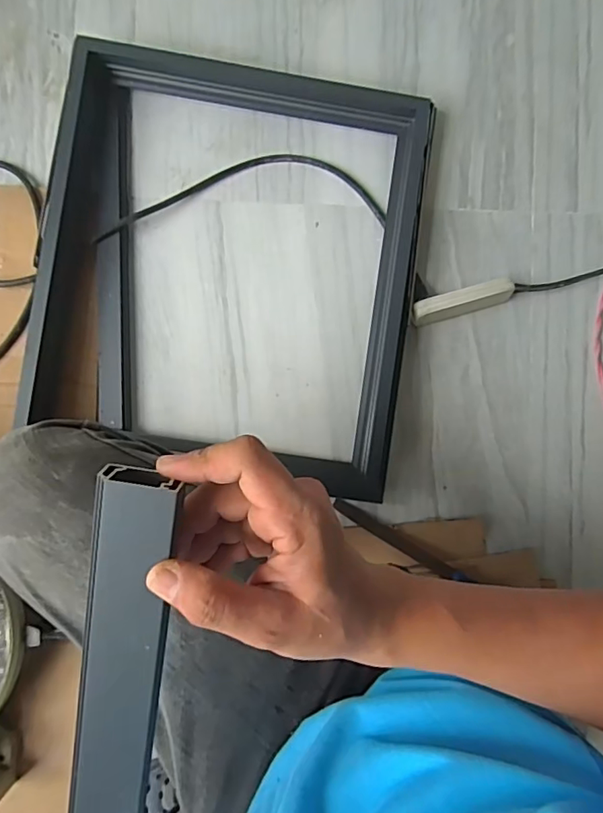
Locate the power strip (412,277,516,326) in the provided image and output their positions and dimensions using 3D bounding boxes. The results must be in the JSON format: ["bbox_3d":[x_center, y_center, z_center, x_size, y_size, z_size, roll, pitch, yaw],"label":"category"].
[{"bbox_3d":[0.229,-0.149,0.748,0.145,0.046,0.036,-15,89,-3],"label":"power strip"}]

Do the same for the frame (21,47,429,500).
[{"bbox_3d":[-0.085,-0.197,0.721,0.510,0.070,0.588,8,87,-3],"label":"frame"}]

